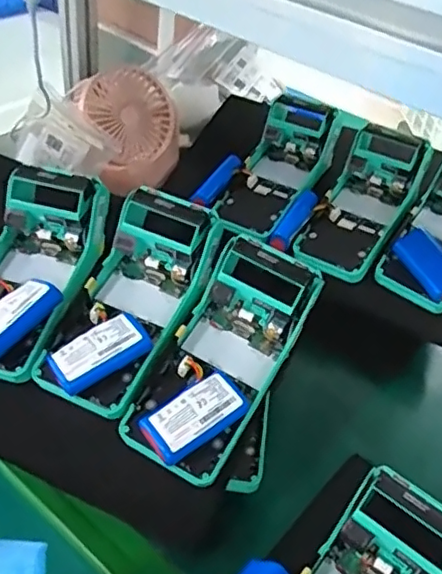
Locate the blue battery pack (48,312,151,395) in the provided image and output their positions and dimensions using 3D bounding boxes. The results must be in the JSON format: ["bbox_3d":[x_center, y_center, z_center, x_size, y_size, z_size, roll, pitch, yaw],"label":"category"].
[{"bbox_3d":[-0.083,0.043,0.419,0.068,0.019,0.035,-25,50,-32],"label":"blue battery pack"}]

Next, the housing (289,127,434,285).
[{"bbox_3d":[0.143,-0.079,0.605,0.077,0.057,0.181,26,69,20],"label":"housing"}]

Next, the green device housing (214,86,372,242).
[{"bbox_3d":[0.069,-0.133,0.656,0.092,0.068,0.182,31,75,25],"label":"green device housing"}]

